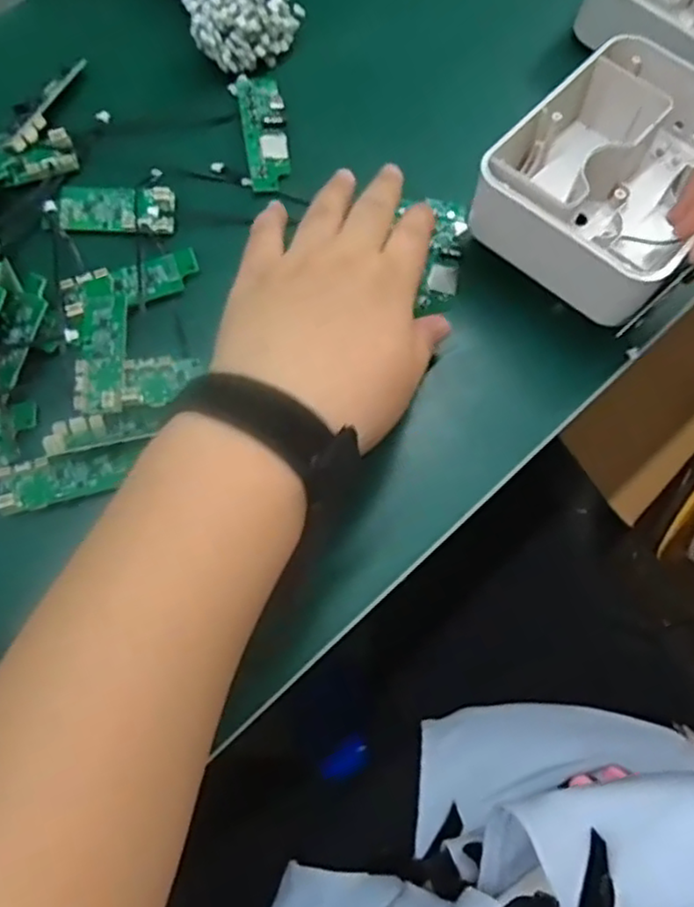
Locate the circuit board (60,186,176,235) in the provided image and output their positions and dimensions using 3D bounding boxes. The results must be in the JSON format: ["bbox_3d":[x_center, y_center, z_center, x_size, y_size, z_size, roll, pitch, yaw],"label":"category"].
[{"bbox_3d":[-0.123,-0.131,0.353,0.059,0.007,0.027,-2,75,0],"label":"circuit board"}]

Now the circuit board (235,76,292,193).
[{"bbox_3d":[-0.046,-0.182,0.373,0.024,0.006,0.070,-10,75,-2],"label":"circuit board"}]

